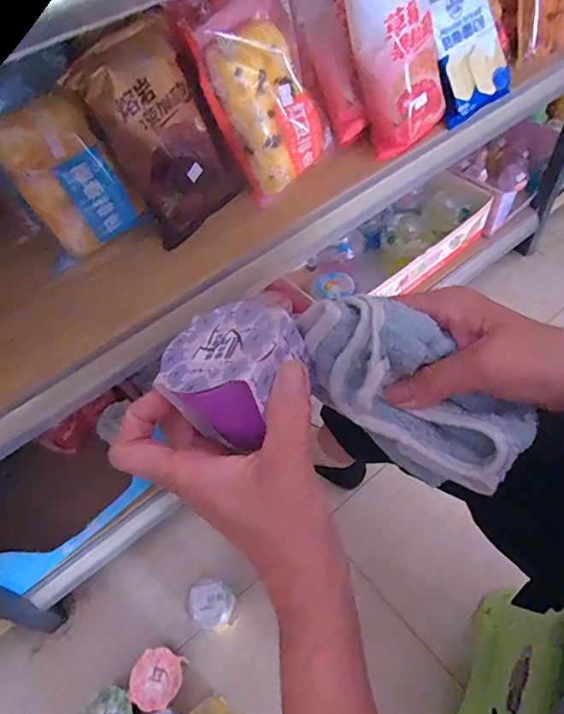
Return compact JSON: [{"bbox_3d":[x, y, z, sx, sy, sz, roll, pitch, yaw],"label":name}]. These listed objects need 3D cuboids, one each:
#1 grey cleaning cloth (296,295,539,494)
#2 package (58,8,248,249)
[{"bbox_3d":[0.072,0.017,0.285,0.138,0.052,0.058,40,63,-5],"label":"grey cleaning cloth"},{"bbox_3d":[-0.125,-0.244,0.546,0.134,0.202,0.049,-44,31,-22],"label":"package"}]

